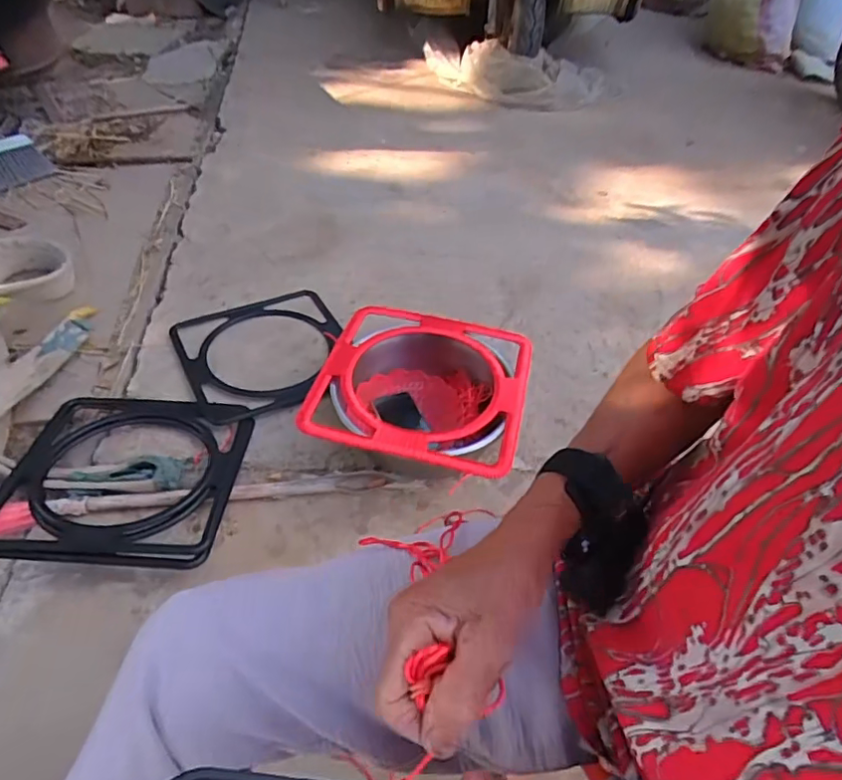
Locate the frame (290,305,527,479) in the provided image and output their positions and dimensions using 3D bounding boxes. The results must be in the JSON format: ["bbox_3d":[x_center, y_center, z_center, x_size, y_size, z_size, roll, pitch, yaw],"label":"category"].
[{"bbox_3d":[0.007,-0.021,0.944,0.335,0.028,0.330,11,46,8],"label":"frame"}]

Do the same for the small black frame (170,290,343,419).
[{"bbox_3d":[-0.313,-0.087,1.153,0.332,0.039,0.327,-21,50,-22],"label":"small black frame"}]

